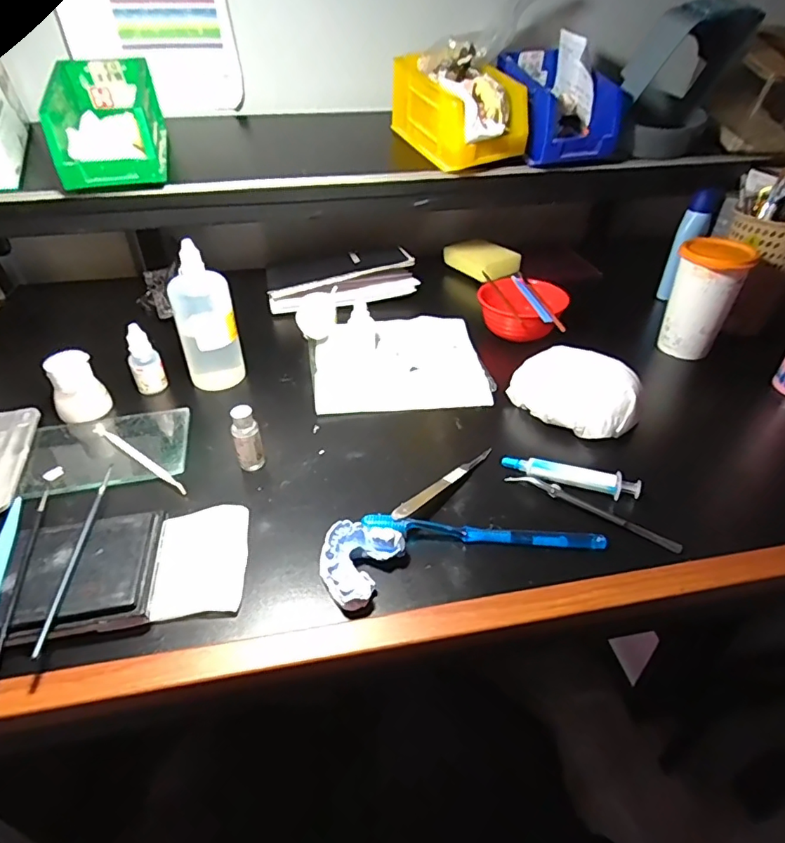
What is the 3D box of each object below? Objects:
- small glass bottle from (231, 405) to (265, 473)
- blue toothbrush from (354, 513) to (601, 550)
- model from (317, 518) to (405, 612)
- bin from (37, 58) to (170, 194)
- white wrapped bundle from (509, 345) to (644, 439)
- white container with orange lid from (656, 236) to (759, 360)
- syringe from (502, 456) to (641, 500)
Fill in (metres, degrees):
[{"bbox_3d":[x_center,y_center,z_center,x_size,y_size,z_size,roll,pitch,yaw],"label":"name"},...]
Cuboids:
[{"bbox_3d":[-0.130,0.015,0.467,0.024,0.063,0.019,-10,39,-13],"label":"small glass bottle"},{"bbox_3d":[0.071,0.091,0.413,0.187,0.019,0.013,3,38,4],"label":"blue toothbrush"},{"bbox_3d":[-0.028,0.104,0.380,0.048,0.030,0.064,21,43,24],"label":"model"},{"bbox_3d":[-0.323,-0.338,0.587,0.103,0.104,0.155,-9,39,-11],"label":"bin"},{"bbox_3d":[0.194,-0.030,0.546,0.126,0.050,0.097,26,45,29],"label":"white wrapped bundle"},{"bbox_3d":[0.362,-0.143,0.610,0.072,0.126,0.069,21,43,25],"label":"white container with orange lid"},{"bbox_3d":[0.157,0.050,0.458,0.115,0.026,0.015,12,40,14],"label":"syringe"}]

